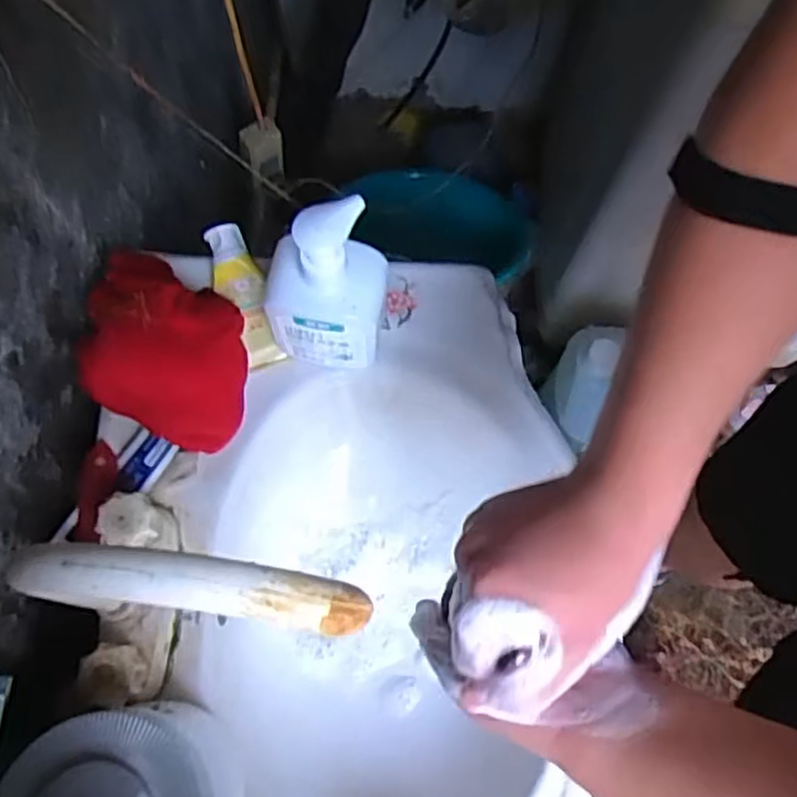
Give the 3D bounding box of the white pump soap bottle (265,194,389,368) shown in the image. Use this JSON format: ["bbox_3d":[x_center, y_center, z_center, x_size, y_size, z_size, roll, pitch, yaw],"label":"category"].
[{"bbox_3d":[-0.052,-0.076,0.522,0.083,0.183,0.050,7,70,2],"label":"white pump soap bottle"}]

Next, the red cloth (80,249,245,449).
[{"bbox_3d":[-0.178,-0.051,0.567,0.106,0.073,0.166,-4,70,-2],"label":"red cloth"}]

